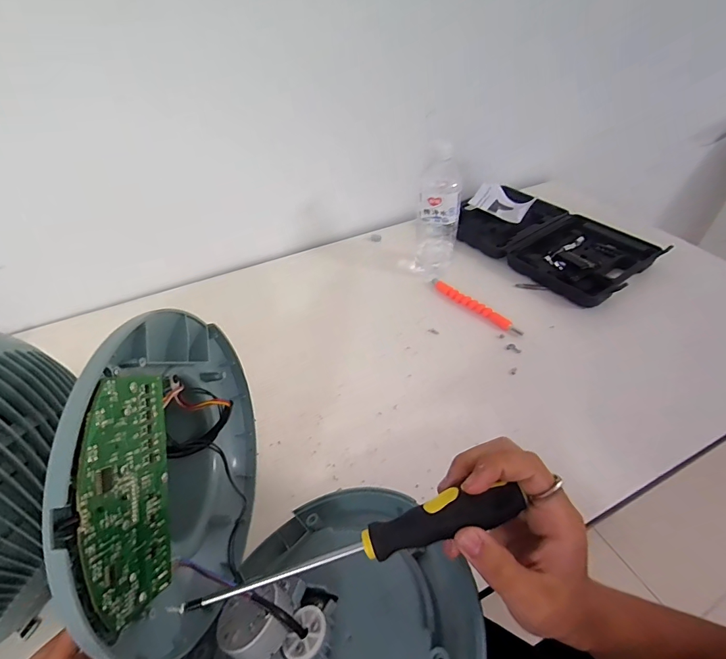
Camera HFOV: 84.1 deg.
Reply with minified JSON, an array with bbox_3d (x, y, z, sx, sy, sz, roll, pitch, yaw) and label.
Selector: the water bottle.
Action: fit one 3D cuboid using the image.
[{"bbox_3d":[0.116,-0.181,0.639,0.067,0.195,0.076,-5,45,-5],"label":"water bottle"}]

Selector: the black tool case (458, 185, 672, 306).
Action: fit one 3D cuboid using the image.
[{"bbox_3d":[0.325,-0.168,0.720,0.195,0.043,0.323,-30,53,-23],"label":"black tool case"}]

